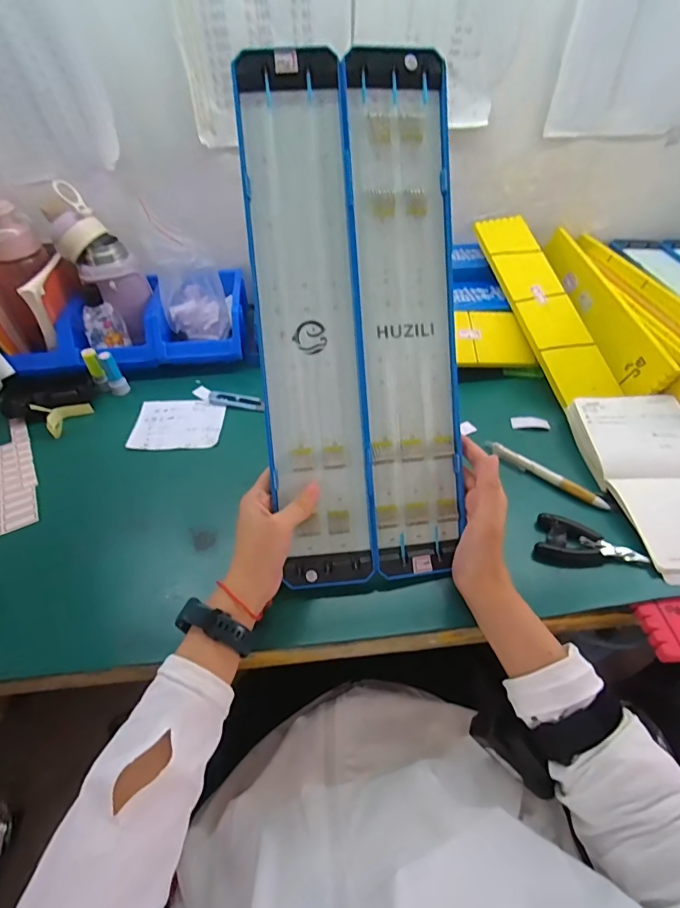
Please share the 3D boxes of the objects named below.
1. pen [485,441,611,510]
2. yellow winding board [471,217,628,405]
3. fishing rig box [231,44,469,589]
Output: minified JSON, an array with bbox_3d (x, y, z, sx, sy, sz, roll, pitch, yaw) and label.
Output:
[{"bbox_3d":[0.233,0.021,0.510,0.143,0.013,0.012,33,56,27],"label":"pen"},{"bbox_3d":[0.296,-0.220,0.655,0.084,0.022,0.328,-12,68,-9],"label":"yellow winding board"},{"bbox_3d":[0.021,-0.108,0.397,0.180,0.442,0.017,-5,6,-3],"label":"fishing rig box"}]

